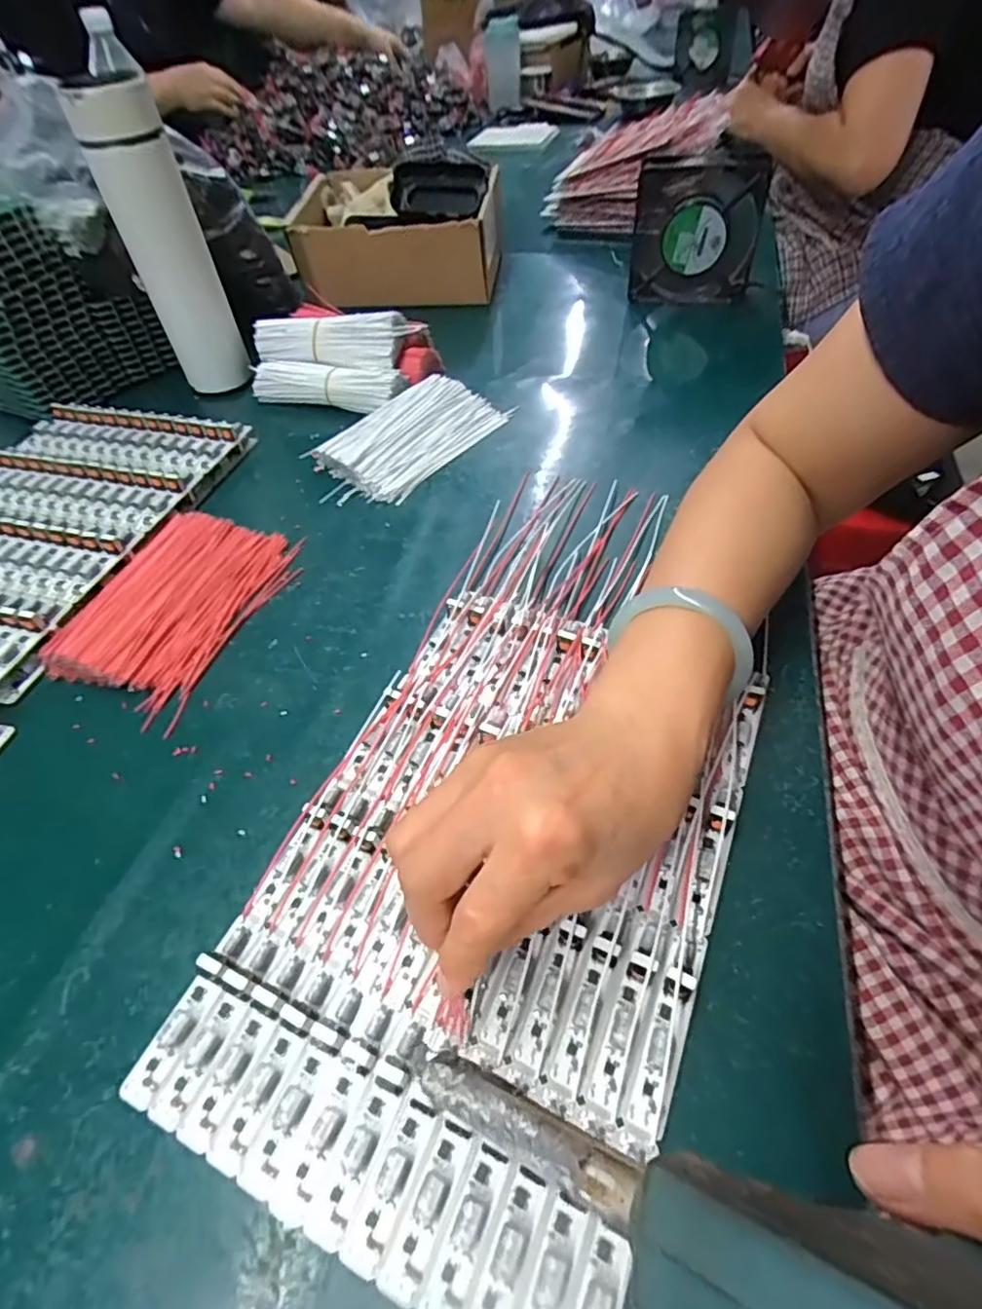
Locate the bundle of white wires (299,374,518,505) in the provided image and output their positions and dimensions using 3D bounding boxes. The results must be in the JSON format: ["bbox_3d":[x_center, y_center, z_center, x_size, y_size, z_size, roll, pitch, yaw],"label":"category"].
[{"bbox_3d":[-0.067,-0.190,0.513,0.090,0.028,0.155,32,60,27],"label":"bundle of white wires"}]

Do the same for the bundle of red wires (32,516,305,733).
[{"bbox_3d":[-0.210,-0.038,0.403,0.112,0.024,0.155,16,54,17],"label":"bundle of red wires"}]

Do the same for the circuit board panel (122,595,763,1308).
[{"bbox_3d":[0.002,0.093,0.280,0.191,0.014,0.287,19,55,19],"label":"circuit board panel"}]

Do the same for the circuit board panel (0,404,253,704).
[{"bbox_3d":[-0.338,-0.095,0.449,0.188,0.033,0.282,11,53,14],"label":"circuit board panel"}]

